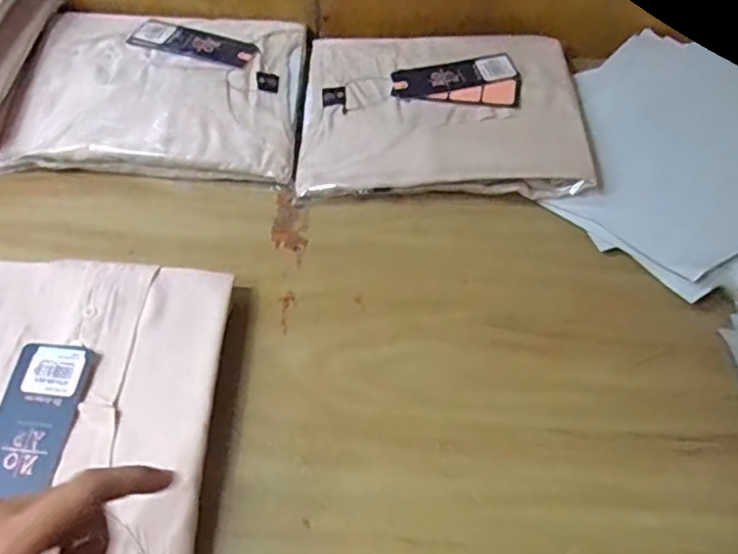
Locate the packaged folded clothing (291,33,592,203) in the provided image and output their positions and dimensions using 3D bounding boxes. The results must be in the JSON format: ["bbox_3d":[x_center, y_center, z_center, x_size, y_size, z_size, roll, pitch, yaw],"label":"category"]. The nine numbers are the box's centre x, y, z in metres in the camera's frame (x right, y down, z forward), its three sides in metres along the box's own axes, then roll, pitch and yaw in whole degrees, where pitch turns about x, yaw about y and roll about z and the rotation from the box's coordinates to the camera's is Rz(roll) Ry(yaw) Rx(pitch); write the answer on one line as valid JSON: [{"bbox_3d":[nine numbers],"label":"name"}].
[{"bbox_3d":[0.066,-0.165,0.590,0.249,0.028,0.213,3,57,0],"label":"packaged folded clothing"}]

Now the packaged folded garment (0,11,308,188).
[{"bbox_3d":[-0.192,-0.179,0.596,0.253,0.024,0.205,2,57,-1],"label":"packaged folded garment"}]

